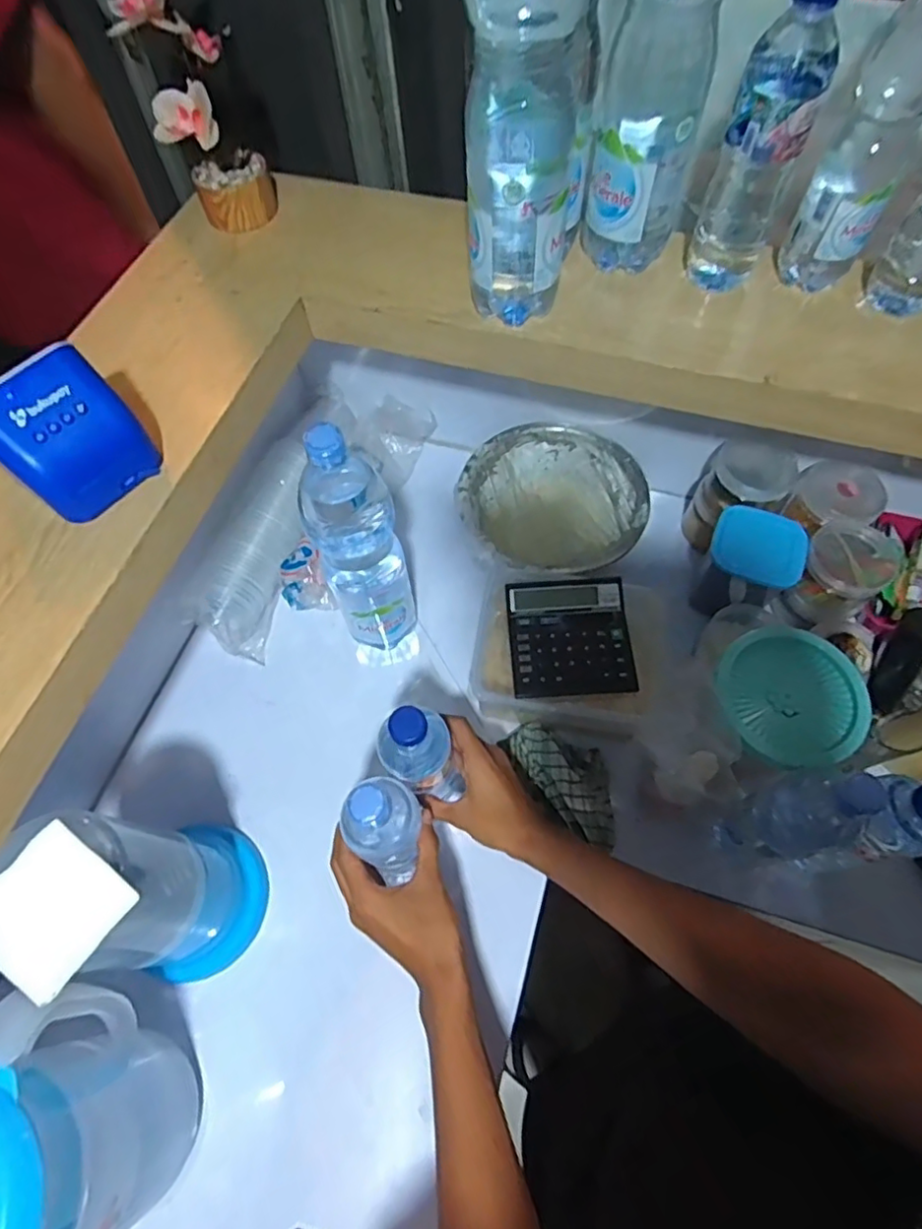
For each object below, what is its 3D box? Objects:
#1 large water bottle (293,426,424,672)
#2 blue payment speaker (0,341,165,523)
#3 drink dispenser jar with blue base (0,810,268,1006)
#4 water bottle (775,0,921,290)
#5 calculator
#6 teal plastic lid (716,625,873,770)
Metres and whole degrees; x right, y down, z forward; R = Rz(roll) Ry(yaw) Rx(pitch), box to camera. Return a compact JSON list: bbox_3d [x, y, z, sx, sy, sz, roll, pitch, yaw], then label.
[{"bbox_3d":[-0.098,-0.054,0.624,0.081,0.344,0.080,-12,63,-4],"label":"large water bottle"},{"bbox_3d":[-0.307,-0.139,0.479,0.059,0.098,0.102,35,69,18],"label":"blue payment speaker"},{"bbox_3d":[-0.265,0.240,0.522,0.109,0.275,0.115,-1,63,2],"label":"drink dispenser jar with blue base"},{"bbox_3d":[0.337,-0.390,0.500,0.065,0.245,0.066,24,66,14],"label":"water bottle"},{"bbox_3d":[0.116,0.023,0.648,0.125,0.013,0.131,-4,67,0],"label":"calculator"},{"bbox_3d":[0.310,0.075,0.570,0.127,0.019,0.130,-1,63,2],"label":"teal plastic lid"}]

